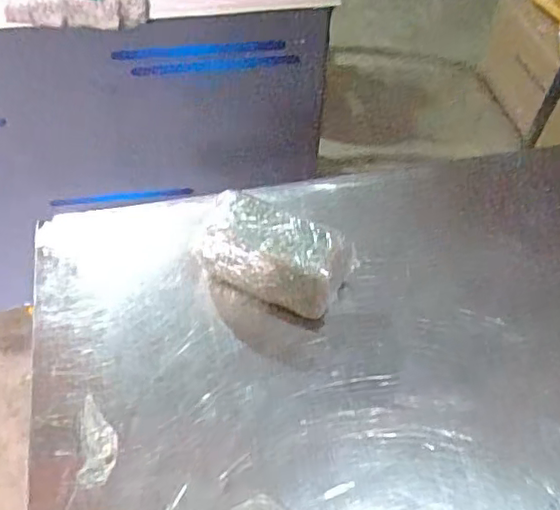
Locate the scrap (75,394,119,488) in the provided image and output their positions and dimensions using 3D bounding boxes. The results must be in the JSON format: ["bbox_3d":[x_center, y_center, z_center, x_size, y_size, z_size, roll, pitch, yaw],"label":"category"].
[{"bbox_3d":[-0.184,0.185,0.609,0.039,0.006,0.091,-11,53,-10],"label":"scrap"}]

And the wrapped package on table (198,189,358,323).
[{"bbox_3d":[-0.008,0.005,0.704,0.174,0.092,0.087,22,55,15],"label":"wrapped package on table"}]

